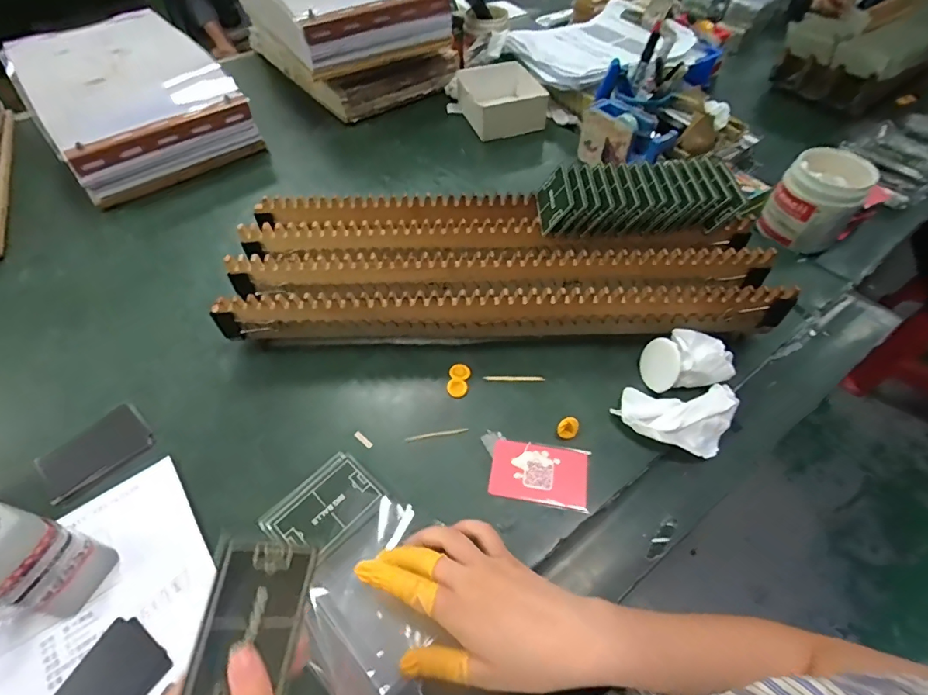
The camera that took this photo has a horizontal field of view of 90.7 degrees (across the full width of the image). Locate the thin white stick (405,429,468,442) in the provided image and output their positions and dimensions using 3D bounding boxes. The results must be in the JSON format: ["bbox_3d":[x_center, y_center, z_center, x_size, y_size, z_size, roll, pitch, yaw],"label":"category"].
[{"bbox_3d":[-0.027,0.085,0.449,0.061,0.004,0.005,-7,54,-3],"label":"thin white stick"}]

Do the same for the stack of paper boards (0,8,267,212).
[{"bbox_3d":[-0.547,-0.412,0.753,0.254,0.109,0.389,-34,60,-21],"label":"stack of paper boards"}]

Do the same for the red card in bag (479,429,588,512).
[{"bbox_3d":[0.064,0.112,0.421,0.096,0.004,0.059,9,55,9],"label":"red card in bag"}]

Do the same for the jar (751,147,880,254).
[{"bbox_3d":[0.462,-0.191,0.605,0.091,0.099,0.093,-1,54,1],"label":"jar"}]

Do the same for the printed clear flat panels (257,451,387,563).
[{"bbox_3d":[-0.122,0.138,0.399,0.069,0.008,0.088,36,63,24],"label":"printed clear flat panels"}]

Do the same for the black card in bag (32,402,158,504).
[{"bbox_3d":[-0.355,0.100,0.445,0.093,0.005,0.065,-37,61,-22],"label":"black card in bag"}]

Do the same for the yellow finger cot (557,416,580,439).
[{"bbox_3d":[0.099,0.076,0.437,0.018,0.011,0.018,-1,54,1],"label":"yellow finger cot"}]

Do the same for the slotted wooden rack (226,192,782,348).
[{"bbox_3d":[0.037,-0.093,0.519,0.574,0.073,0.186,0,54,2],"label":"slotted wooden rack"}]

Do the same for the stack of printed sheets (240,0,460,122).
[{"bbox_3d":[-0.224,-0.606,0.849,0.270,0.164,0.414,-27,58,-17],"label":"stack of printed sheets"}]

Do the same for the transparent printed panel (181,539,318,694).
[{"bbox_3d":[-0.116,0.149,0.254,0.009,0.053,0.078,-7,66,52],"label":"transparent printed panel"}]

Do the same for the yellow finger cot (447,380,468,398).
[{"bbox_3d":[-0.007,0.042,0.472,0.021,0.004,0.020,-1,54,1],"label":"yellow finger cot"}]

